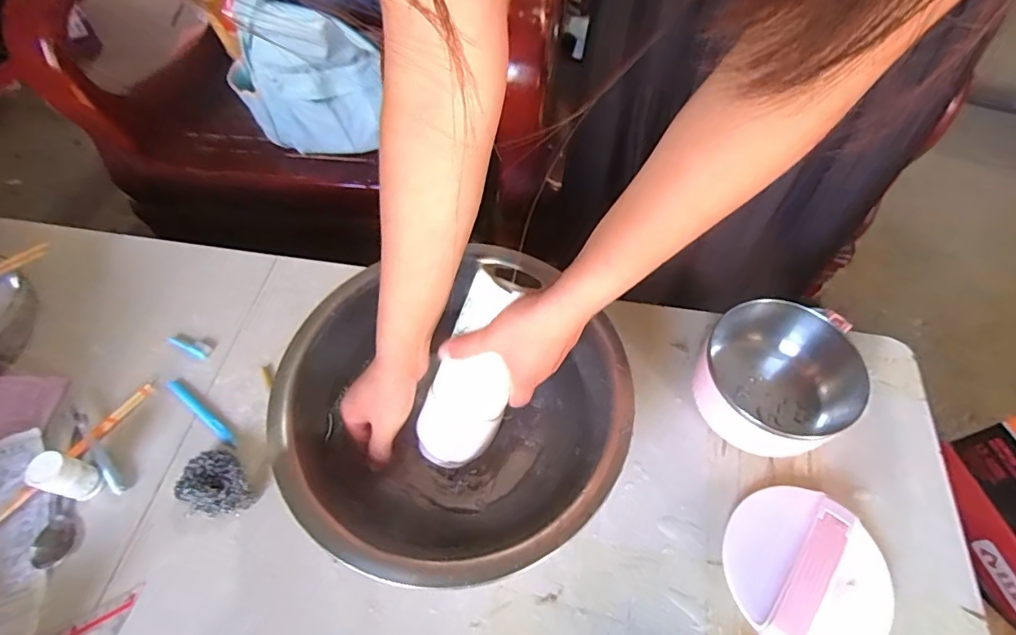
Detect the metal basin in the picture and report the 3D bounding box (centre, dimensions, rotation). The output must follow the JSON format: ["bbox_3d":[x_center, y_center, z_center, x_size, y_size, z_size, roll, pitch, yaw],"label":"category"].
[{"bbox_3d":[-0.048,0.095,0.492,0.312,0.123,0.291,0,58,0],"label":"metal basin"}]

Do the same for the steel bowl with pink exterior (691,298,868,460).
[{"bbox_3d":[0.269,0.066,0.521,0.133,0.097,0.129,0,58,0],"label":"steel bowl with pink exterior"}]

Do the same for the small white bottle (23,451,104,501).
[{"bbox_3d":[-0.434,0.157,0.497,0.029,0.063,0.033,14,59,9],"label":"small white bottle"}]

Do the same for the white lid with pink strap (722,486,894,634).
[{"bbox_3d":[0.272,0.229,0.458,0.137,0.032,0.139,0,58,0],"label":"white lid with pink strap"}]

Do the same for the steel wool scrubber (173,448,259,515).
[{"bbox_3d":[-0.297,0.169,0.509,0.056,0.027,0.068,-30,62,-17],"label":"steel wool scrubber"}]

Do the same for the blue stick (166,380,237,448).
[{"bbox_3d":[-0.341,0.103,0.563,0.119,0.008,0.013,34,66,19],"label":"blue stick"}]

